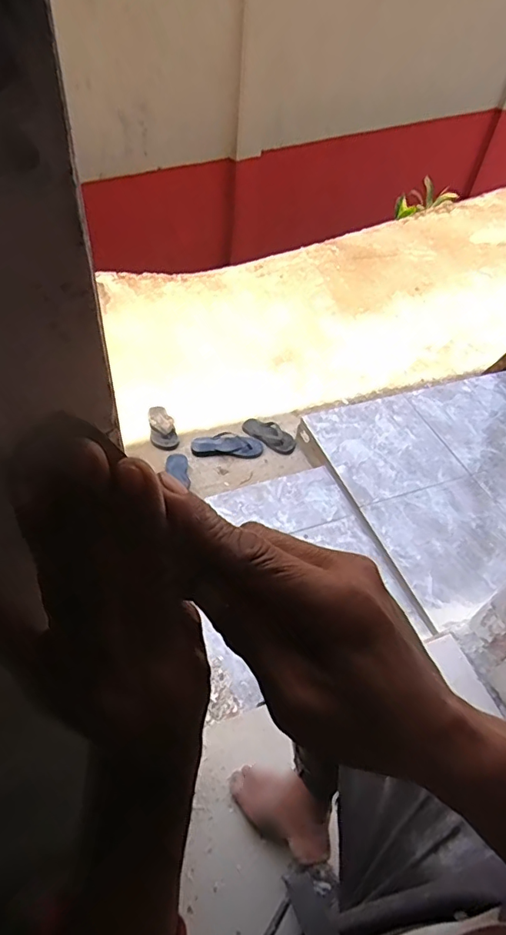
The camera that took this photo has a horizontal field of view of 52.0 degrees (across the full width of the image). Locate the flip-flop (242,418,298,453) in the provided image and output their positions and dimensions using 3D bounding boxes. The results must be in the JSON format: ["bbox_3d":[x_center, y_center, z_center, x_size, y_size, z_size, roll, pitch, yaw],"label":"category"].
[{"bbox_3d":[0.058,-0.108,1.768,0.203,0.038,0.100,31,53,19],"label":"flip-flop"}]

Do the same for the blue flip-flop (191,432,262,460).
[{"bbox_3d":[-0.087,-0.071,1.713,0.236,0.053,0.094,0,44,-4],"label":"blue flip-flop"}]

